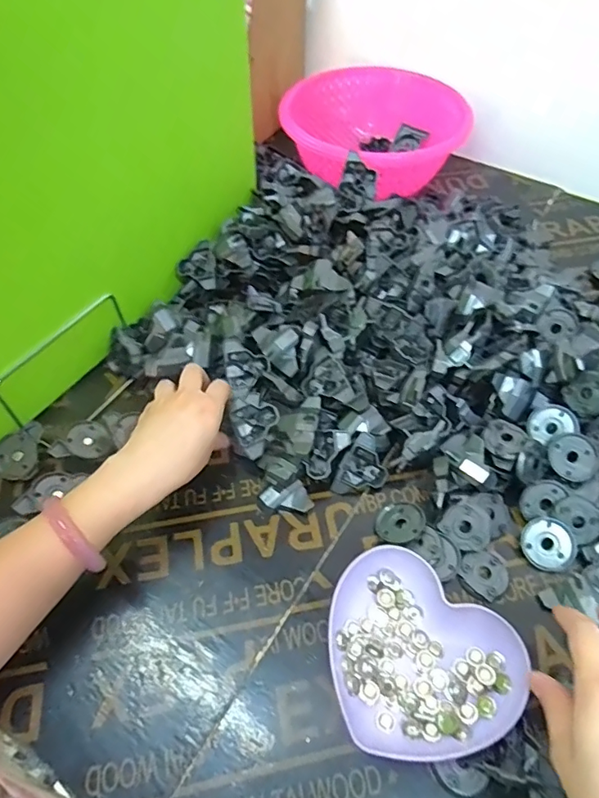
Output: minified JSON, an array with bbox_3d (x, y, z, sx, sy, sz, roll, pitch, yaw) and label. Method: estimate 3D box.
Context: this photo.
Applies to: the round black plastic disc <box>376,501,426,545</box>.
[{"bbox_3d":[0.090,0.111,0.452,0.042,0.006,0.042,-16,39,14],"label":"round black plastic disc"}]

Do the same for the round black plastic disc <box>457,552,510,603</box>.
[{"bbox_3d":[0.159,0.149,0.430,0.041,0.004,0.039,0,55,0],"label":"round black plastic disc"}]

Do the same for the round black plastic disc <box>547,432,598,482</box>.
[{"bbox_3d":[0.255,0.054,0.467,0.045,0.006,0.044,32,81,16],"label":"round black plastic disc"}]

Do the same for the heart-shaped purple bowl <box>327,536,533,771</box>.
[{"bbox_3d":[0.087,0.197,0.383,0.144,0.026,0.132,0,55,0],"label":"heart-shaped purple bowl"}]

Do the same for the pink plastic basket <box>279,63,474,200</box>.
[{"bbox_3d":[0.105,-0.381,0.719,0.212,0.095,0.199,0,55,0],"label":"pink plastic basket"}]

